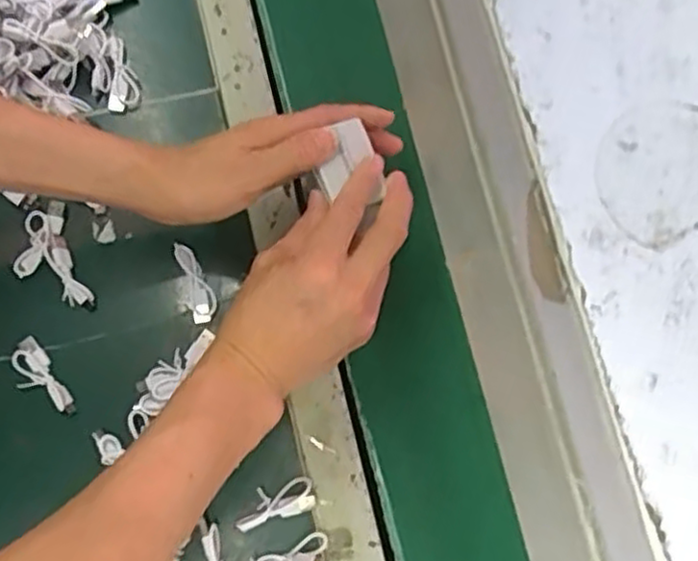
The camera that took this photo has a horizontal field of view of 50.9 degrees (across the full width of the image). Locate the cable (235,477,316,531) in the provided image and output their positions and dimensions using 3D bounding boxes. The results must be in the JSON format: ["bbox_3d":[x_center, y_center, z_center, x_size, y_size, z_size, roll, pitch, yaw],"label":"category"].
[{"bbox_3d":[-0.053,0.158,0.521,0.056,0.012,0.024,-14,78,-4],"label":"cable"}]

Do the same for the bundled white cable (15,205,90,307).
[{"bbox_3d":[-0.228,-0.013,0.553,0.048,0.012,0.084,-21,78,-6],"label":"bundled white cable"}]

